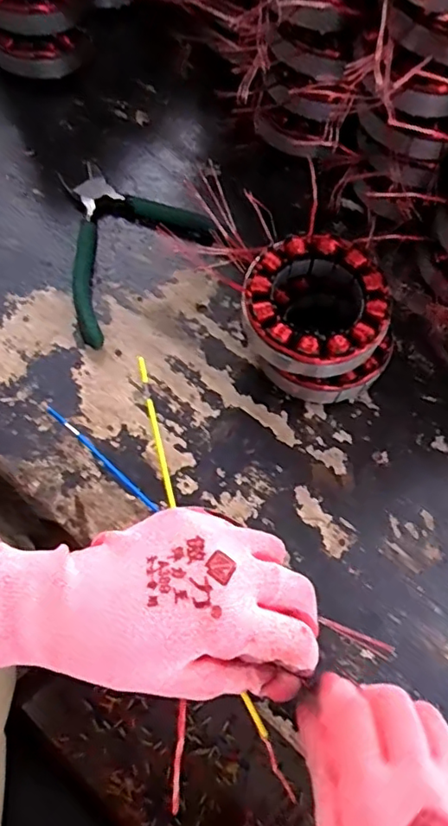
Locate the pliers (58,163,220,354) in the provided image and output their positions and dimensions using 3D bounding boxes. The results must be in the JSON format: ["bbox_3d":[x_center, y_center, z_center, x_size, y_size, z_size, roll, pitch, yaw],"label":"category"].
[{"bbox_3d":[-0.087,-0.123,0.406,0.104,0.011,0.133,35,72,11],"label":"pliers"}]

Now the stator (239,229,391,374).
[{"bbox_3d":[0.056,-0.066,0.345,0.084,0.022,0.084,1,69,-2],"label":"stator"}]

